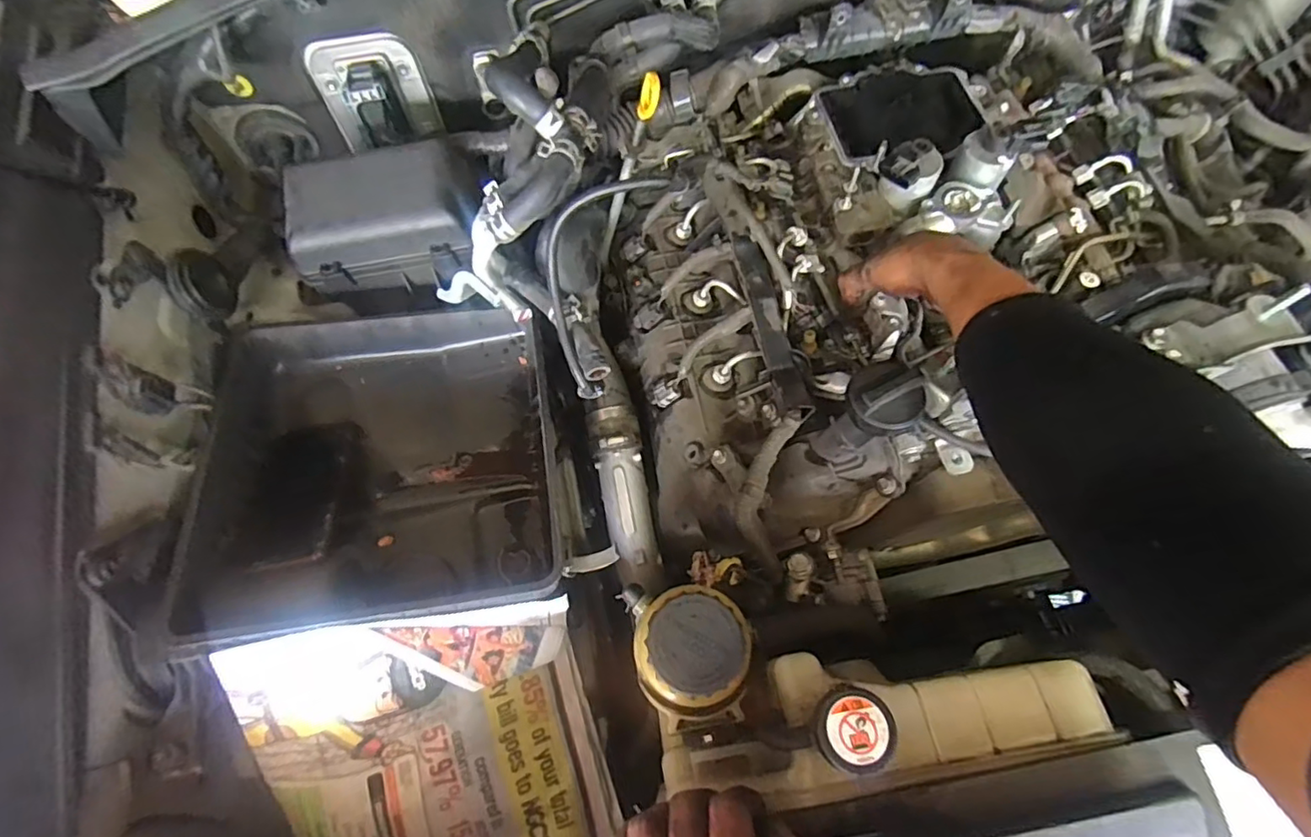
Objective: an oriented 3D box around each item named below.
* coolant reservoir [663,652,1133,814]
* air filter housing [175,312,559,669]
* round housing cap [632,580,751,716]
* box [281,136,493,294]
[{"bbox_3d":[0.150,0.202,0.407,0.292,0.111,0.083,-10,68,-3],"label":"coolant reservoir"},{"bbox_3d":[-0.263,0.043,0.574,0.272,0.133,0.311,-11,68,-3],"label":"air filter housing"},{"bbox_3d":[0.026,0.157,0.401,0.076,0.023,0.080,0,68,1],"label":"round housing cap"},{"bbox_3d":[-0.275,-0.219,0.612,0.198,0.096,0.130,-15,69,-5],"label":"box"}]

